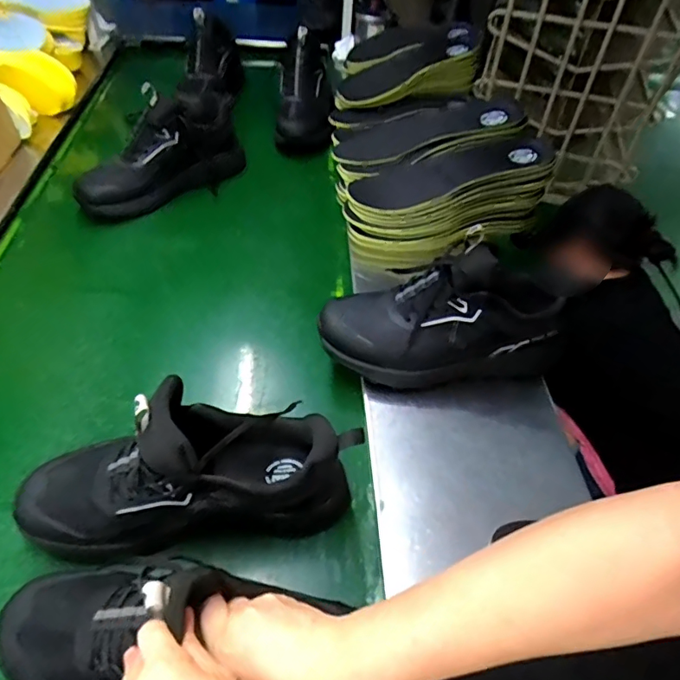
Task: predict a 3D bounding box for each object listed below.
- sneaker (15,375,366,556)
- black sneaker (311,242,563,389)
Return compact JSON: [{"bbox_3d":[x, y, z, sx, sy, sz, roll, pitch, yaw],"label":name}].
[{"bbox_3d":[-0.149,0.124,0.489,0.324,0.173,0.102,-4,50,-8],"label":"sneaker"},{"bbox_3d":[0.130,-0.033,0.607,0.302,0.143,0.107,0,49,-5],"label":"black sneaker"}]

